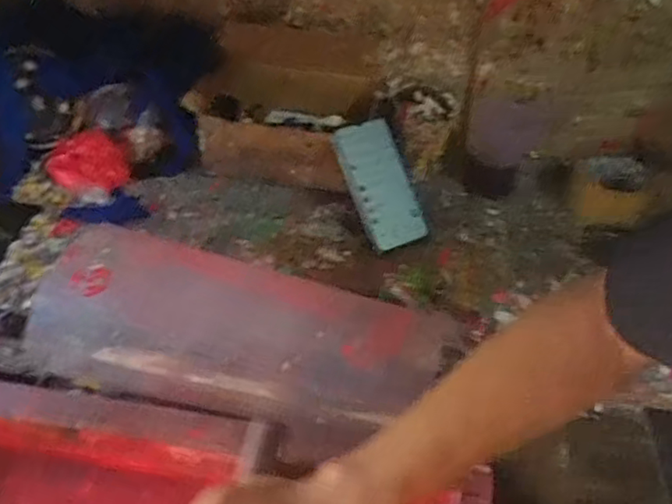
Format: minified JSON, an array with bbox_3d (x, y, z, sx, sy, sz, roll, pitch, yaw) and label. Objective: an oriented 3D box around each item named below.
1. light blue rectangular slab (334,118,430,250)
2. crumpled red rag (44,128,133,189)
[{"bbox_3d":[0.055,-0.081,0.720,0.081,0.014,0.148,-26,93,-30],"label":"light blue rectangular slab"},{"bbox_3d":[-0.306,-0.108,0.754,0.096,0.041,0.092,-13,46,-18],"label":"crumpled red rag"}]

